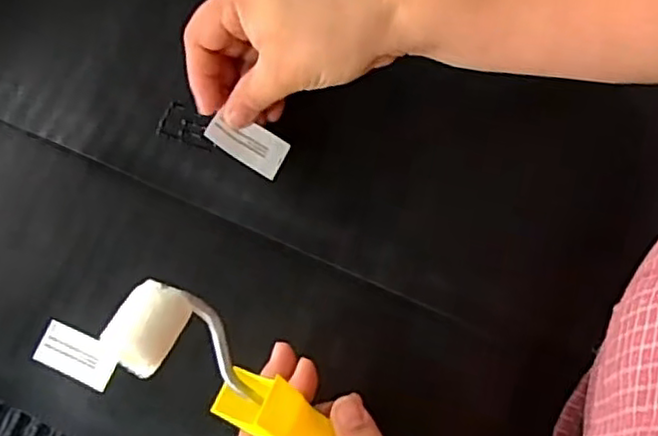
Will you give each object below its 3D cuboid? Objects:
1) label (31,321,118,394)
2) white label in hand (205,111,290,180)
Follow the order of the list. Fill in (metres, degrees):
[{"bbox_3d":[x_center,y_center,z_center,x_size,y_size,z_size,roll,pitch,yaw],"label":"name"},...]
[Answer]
[{"bbox_3d":[-0.153,0.083,0.407,0.050,0.004,0.026,22,80,5],"label":"label"},{"bbox_3d":[-0.049,-0.047,0.410,0.049,0.004,0.024,32,82,-17],"label":"white label in hand"}]

